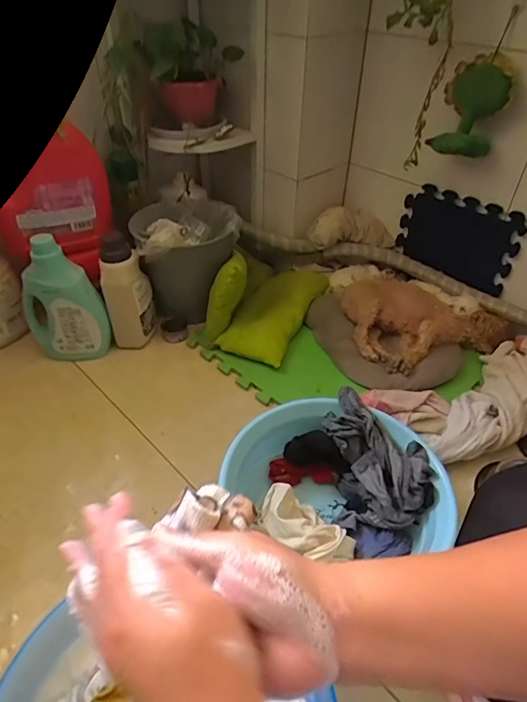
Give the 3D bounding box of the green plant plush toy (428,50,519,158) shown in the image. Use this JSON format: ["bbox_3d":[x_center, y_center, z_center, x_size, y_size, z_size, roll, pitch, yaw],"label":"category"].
[{"bbox_3d":[0.436,-0.509,0.942,0.129,0.182,0.126,19,44,18],"label":"green plant plush toy"}]

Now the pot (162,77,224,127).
[{"bbox_3d":[-0.169,-0.621,1.101,0.119,0.091,0.140,2,41,0],"label":"pot"}]

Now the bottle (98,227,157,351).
[{"bbox_3d":[-0.316,-0.137,1.051,0.094,0.268,0.100,-5,42,-8],"label":"bottle"}]

